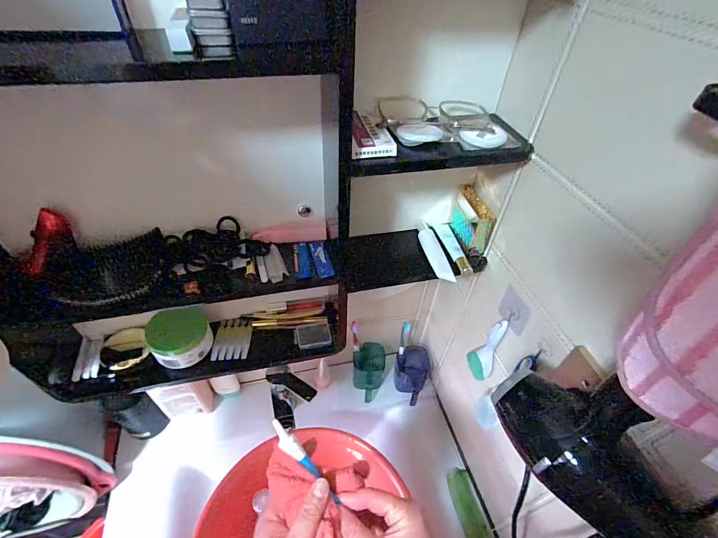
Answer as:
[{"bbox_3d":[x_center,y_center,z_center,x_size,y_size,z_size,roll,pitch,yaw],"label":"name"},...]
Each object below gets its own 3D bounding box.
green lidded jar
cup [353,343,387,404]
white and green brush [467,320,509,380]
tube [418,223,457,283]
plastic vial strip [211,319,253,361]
[{"bbox_3d":[-0.287,0.109,0.578,0.090,0.047,0.090,2,45,-2],"label":"green lidded jar"},{"bbox_3d":[0.025,0.241,0.834,0.077,0.070,0.114,0,45,-4],"label":"cup"},{"bbox_3d":[0.213,0.137,0.594,0.024,0.142,0.049,3,45,-1],"label":"white and green brush"},{"bbox_3d":[0.119,-0.027,0.559,0.031,0.017,0.111,-7,46,-10],"label":"tube"},{"bbox_3d":[-0.220,0.123,0.620,0.056,0.013,0.078,0,45,-4],"label":"plastic vial strip"}]

